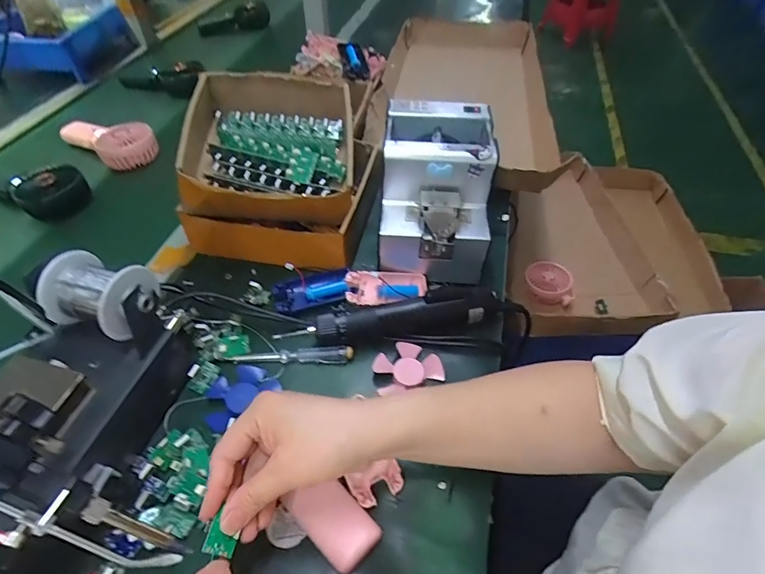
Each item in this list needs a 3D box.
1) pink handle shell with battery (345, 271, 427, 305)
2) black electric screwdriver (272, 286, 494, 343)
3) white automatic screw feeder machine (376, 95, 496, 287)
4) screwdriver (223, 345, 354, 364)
[{"bbox_3d":[0.006,0.002,0.504,0.095,0.019,0.045,-2,49,-4],"label":"pink handle shell with battery"},{"bbox_3d":[0.010,0.033,0.475,0.239,0.049,0.049,-6,50,-8],"label":"black electric screwdriver"},{"bbox_3d":[0.062,-0.118,0.531,0.125,0.142,0.167,4,49,1],"label":"white automatic screw feeder machine"},{"bbox_3d":[-0.097,0.073,0.455,0.130,0.010,0.016,-2,49,-4],"label":"screwdriver"}]

